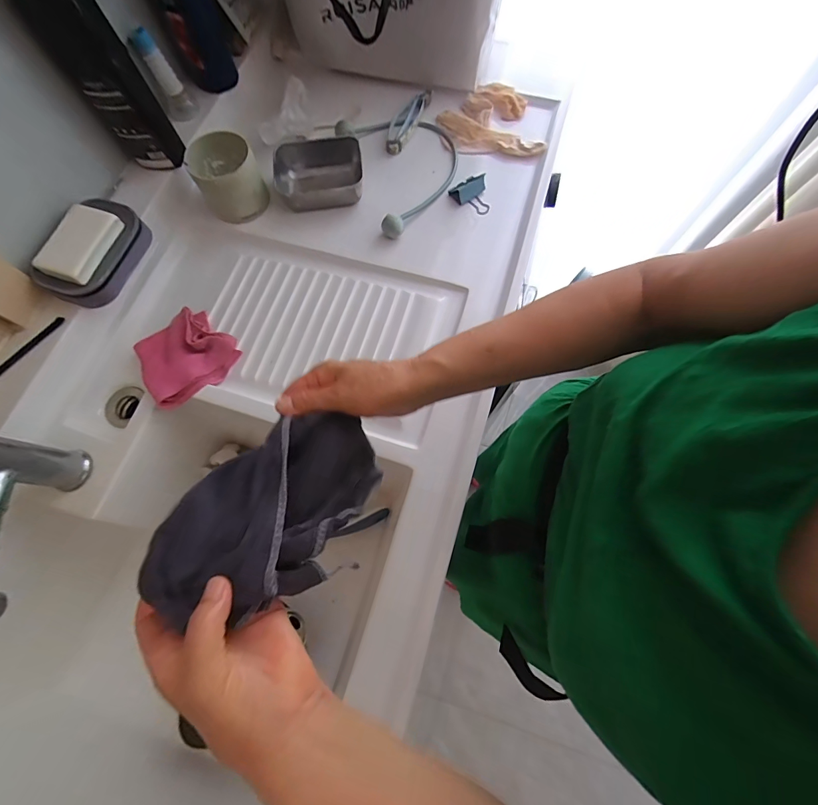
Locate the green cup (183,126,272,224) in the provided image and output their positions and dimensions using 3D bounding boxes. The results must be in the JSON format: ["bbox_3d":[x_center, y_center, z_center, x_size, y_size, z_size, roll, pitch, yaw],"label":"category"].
[{"bbox_3d":[-0.276,-0.343,0.589,0.092,0.080,0.099,0,72,1],"label":"green cup"}]

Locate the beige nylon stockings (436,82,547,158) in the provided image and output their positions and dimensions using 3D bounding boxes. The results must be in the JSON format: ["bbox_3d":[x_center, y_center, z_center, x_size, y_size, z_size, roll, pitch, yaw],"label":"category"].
[{"bbox_3d":[0.139,-0.486,0.659,0.172,0.028,0.135,4,72,2],"label":"beige nylon stockings"}]

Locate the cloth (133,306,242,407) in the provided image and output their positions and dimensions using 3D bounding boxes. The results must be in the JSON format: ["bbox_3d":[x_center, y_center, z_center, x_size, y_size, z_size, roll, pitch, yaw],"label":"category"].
[{"bbox_3d":[-0.317,-0.070,0.543,0.122,0.030,0.123,-40,75,-11],"label":"cloth"}]

